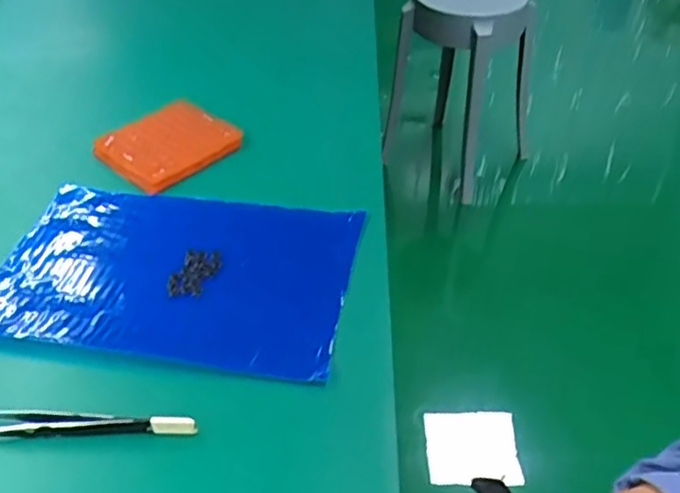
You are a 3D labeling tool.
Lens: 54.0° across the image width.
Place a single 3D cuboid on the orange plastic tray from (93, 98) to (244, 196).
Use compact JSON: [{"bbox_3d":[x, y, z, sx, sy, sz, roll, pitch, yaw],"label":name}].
[{"bbox_3d":[-0.135,-0.083,0.525,0.089,0.011,0.086,-34,50,-31],"label":"orange plastic tray"}]

